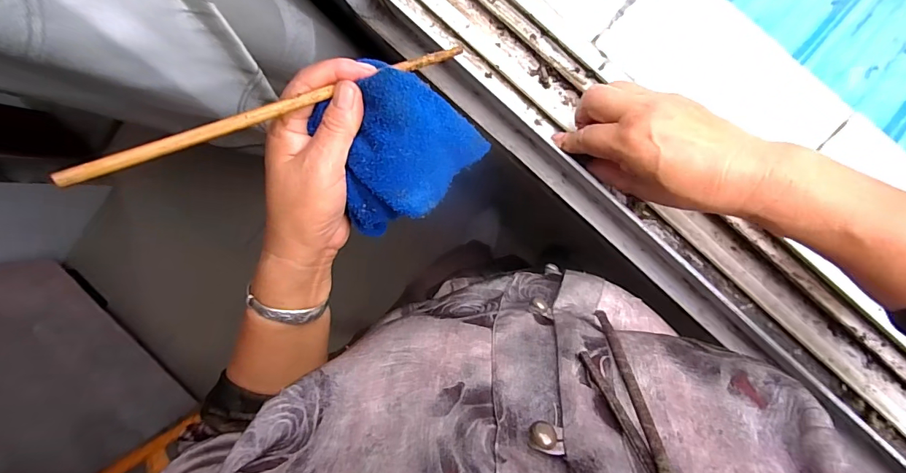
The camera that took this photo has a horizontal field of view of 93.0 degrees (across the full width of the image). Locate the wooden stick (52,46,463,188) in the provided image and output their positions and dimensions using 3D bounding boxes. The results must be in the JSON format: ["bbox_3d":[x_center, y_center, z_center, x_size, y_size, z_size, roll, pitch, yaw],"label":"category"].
[{"bbox_3d":[-0.086,-0.077,0.243,0.229,0.008,0.008,-30,91,-28],"label":"wooden stick"}]

